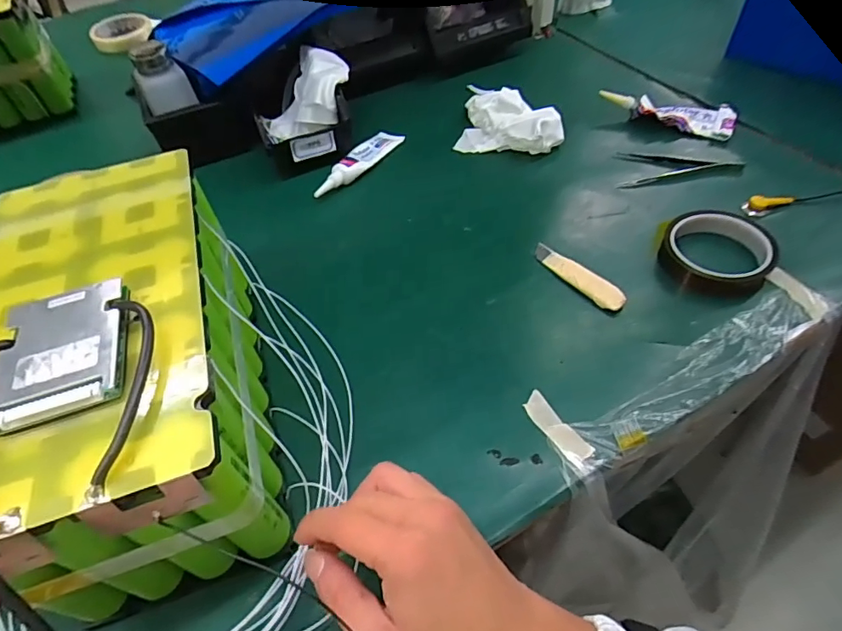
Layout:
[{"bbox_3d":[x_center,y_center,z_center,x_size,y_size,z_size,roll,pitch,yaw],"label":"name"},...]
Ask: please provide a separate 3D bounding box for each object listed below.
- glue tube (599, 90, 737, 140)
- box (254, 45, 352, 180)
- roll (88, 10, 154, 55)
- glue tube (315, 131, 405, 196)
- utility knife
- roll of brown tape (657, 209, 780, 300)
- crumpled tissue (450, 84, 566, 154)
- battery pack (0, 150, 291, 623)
[{"bbox_3d":[0.281,-0.231,0.584,0.145,0.034,0.044,16,57,17],"label":"glue tube"},{"bbox_3d":[-0.138,-0.247,0.602,0.116,0.074,0.139,-17,53,-9],"label":"box"},{"bbox_3d":[-0.518,-0.491,0.872,0.096,0.028,0.107,-21,53,-12],"label":"roll"},{"bbox_3d":[-0.075,-0.182,0.586,0.033,0.015,0.143,29,59,24],"label":"glue tube"},{"bbox_3d":[0.143,-0.038,0.461,0.022,0.009,0.099,-33,57,-20],"label":"utility knife"},{"bbox_3d":[0.264,-0.055,0.453,0.088,0.034,0.082,-2,52,2],"label":"roll of brown tape"},{"bbox_3d":[0.105,-0.229,0.588,0.121,0.047,0.072,16,55,15],"label":"crumpled tissue"},{"bbox_3d":[-0.194,0.024,0.334,0.140,0.139,0.276,-22,57,-11],"label":"battery pack"}]

